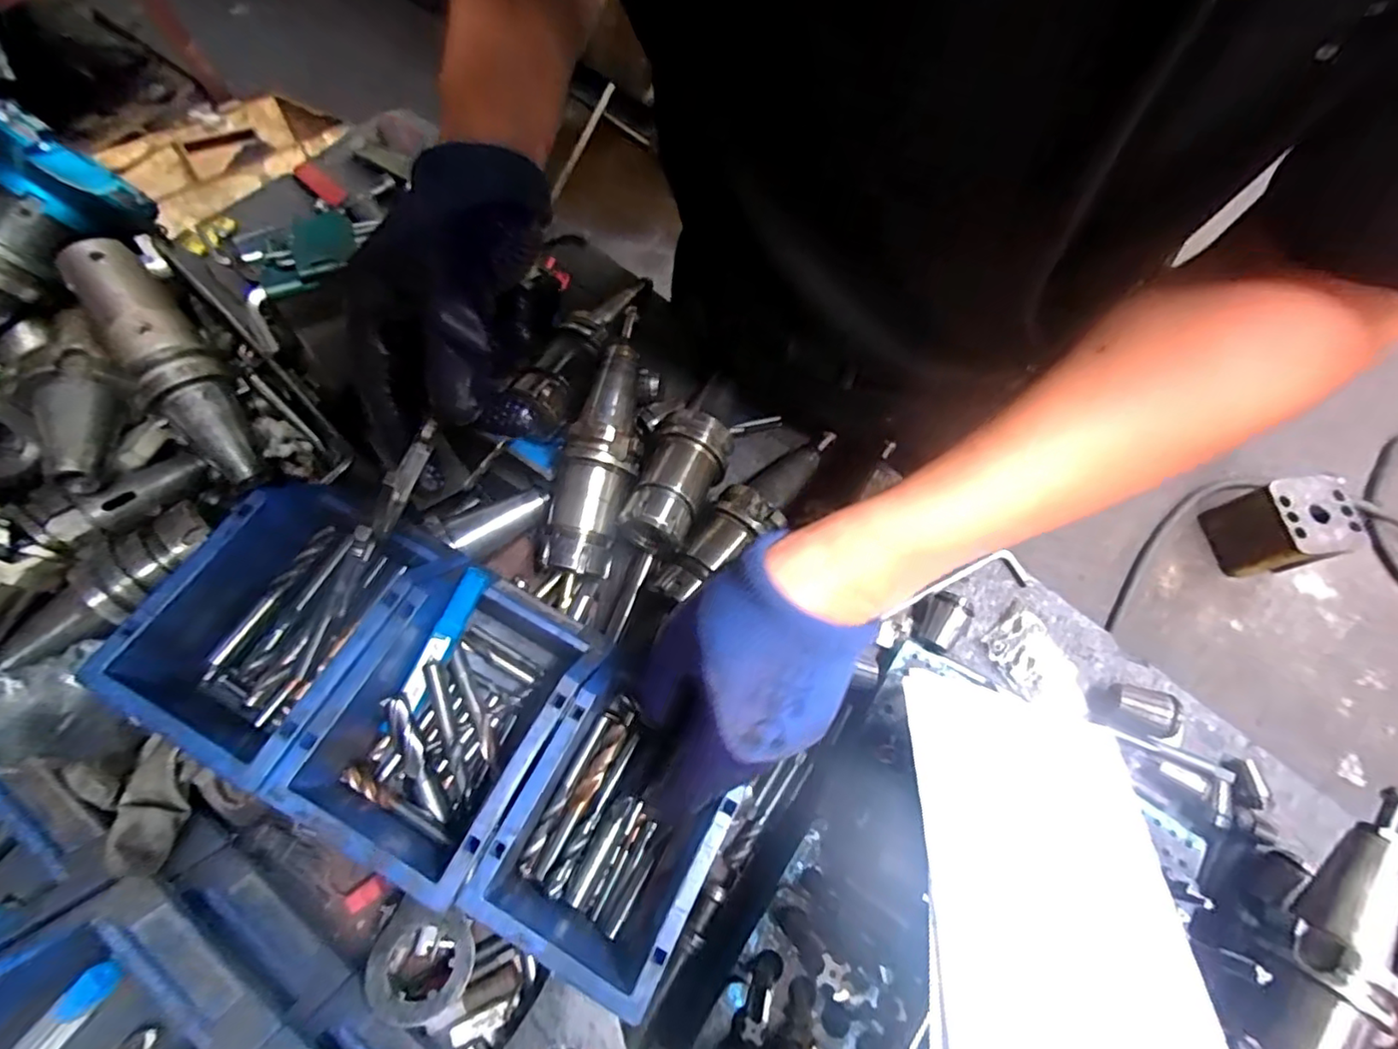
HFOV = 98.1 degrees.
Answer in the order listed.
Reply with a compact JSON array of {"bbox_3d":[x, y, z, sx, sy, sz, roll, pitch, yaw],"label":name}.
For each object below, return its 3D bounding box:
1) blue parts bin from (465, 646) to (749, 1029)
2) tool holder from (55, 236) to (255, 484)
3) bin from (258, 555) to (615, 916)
[{"bbox_3d":[-0.043,0.163,0.344,0.104,0.063,0.147,28,70,7],"label":"blue parts bin"},{"bbox_3d":[-0.352,-0.105,0.405,0.051,0.049,0.175,-33,95,-14],"label":"tool holder"},{"bbox_3d":[-0.132,0.106,0.340,0.103,0.079,0.144,26,70,7],"label":"bin"}]

